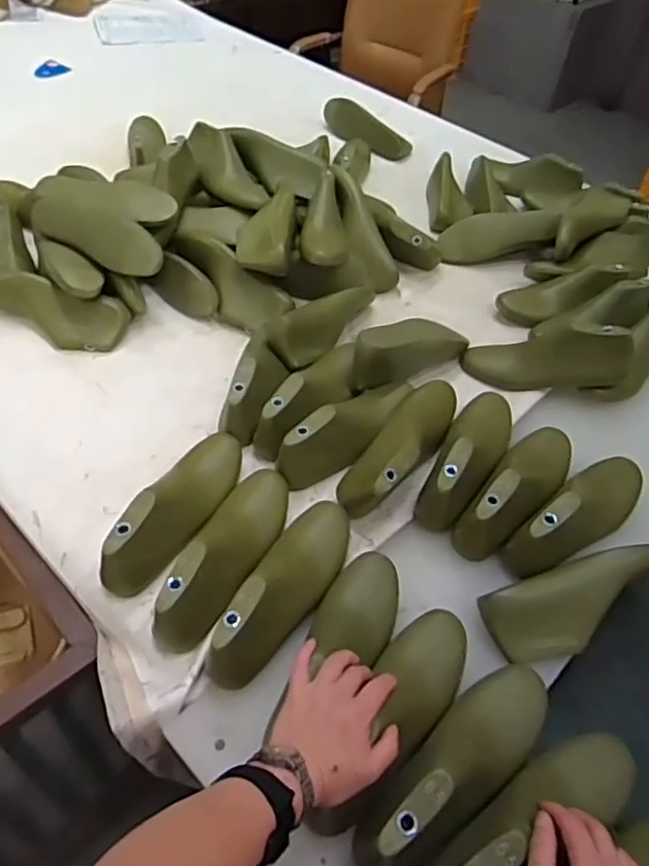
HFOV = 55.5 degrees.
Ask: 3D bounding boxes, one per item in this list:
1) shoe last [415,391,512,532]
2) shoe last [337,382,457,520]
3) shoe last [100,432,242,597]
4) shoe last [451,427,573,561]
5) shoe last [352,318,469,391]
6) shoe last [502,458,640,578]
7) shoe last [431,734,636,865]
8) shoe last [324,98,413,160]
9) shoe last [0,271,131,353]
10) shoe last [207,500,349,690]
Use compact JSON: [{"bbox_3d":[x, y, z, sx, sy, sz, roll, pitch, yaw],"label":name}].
[{"bbox_3d":[0.191,0.015,0.796,0.081,0.074,0.239,24,51,16],"label":"shoe last"},{"bbox_3d":[0.104,0.004,0.791,0.076,0.071,0.239,30,53,20],"label":"shoe last"},{"bbox_3d":[-0.167,0.083,0.723,0.070,0.088,0.235,21,50,13],"label":"shoe last"},{"bbox_3d":[0.243,0.058,0.764,0.082,0.075,0.237,34,55,22],"label":"shoe last"},{"bbox_3d":[0.130,-0.126,0.889,0.198,0.085,0.050,-24,55,-23],"label":"shoe last"},{"bbox_3d":[0.309,0.100,0.765,0.223,0.103,0.078,-14,51,-38],"label":"shoe last"},{"bbox_3d":[0.178,0.330,0.521,0.232,0.077,0.066,-17,54,-29],"label":"shoe last"},{"bbox_3d":[0.089,-0.718,1.447,0.246,0.065,0.072,33,54,22],"label":"shoe last"},{"bbox_3d":[-0.432,-0.186,0.956,0.236,0.080,0.082,9,49,3],"label":"shoe last"},{"bbox_3d":[-0.039,0.162,0.672,0.080,0.091,0.241,24,38,14],"label":"shoe last"}]

